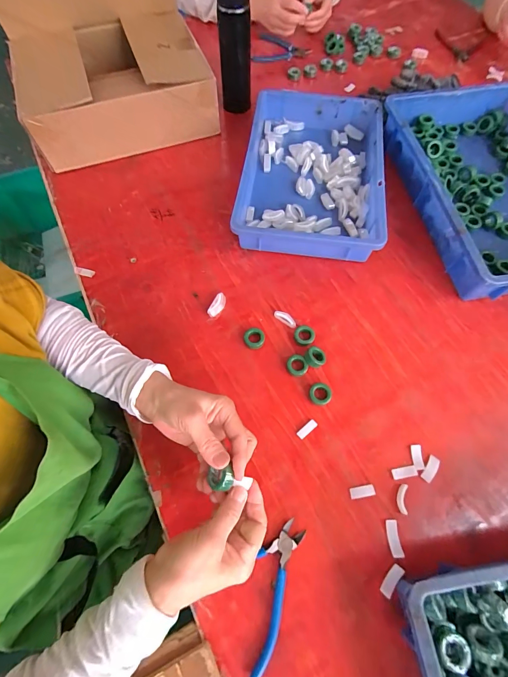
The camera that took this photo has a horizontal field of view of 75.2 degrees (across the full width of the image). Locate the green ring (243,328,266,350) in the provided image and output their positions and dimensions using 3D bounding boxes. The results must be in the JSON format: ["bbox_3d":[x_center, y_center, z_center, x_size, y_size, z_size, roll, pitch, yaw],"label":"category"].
[{"bbox_3d":[0.001,0.000,0.500,0.032,0.010,0.032,0,66,-1],"label":"green ring"}]

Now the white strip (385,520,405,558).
[{"bbox_3d":[0.167,0.240,0.395,0.015,0.004,0.039,-5,66,-3],"label":"white strip"}]

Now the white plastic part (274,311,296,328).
[{"bbox_3d":[0.049,-0.031,0.511,0.037,0.011,0.012,32,69,13],"label":"white plastic part"}]

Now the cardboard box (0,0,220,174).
[{"bbox_3d":[-0.281,-0.540,0.624,0.331,0.213,0.308,-20,68,-10],"label":"cardboard box"}]

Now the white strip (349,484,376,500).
[{"bbox_3d":[0.137,0.194,0.417,0.032,0.004,0.014,-8,66,-5],"label":"white strip"}]

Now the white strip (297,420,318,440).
[{"bbox_3d":[0.072,0.123,0.449,0.031,0.004,0.012,-40,72,-17],"label":"white strip"}]

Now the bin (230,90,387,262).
[{"bbox_3d":[0.109,-0.310,0.615,0.245,0.063,0.370,8,66,2],"label":"bin"}]

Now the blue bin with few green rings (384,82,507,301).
[{"bbox_3d":[0.433,-0.276,0.595,0.296,0.075,0.436,-9,66,-5],"label":"blue bin with few green rings"}]

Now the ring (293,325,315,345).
[{"bbox_3d":[0.076,-0.003,0.502,0.031,0.015,0.031,0,66,-1],"label":"ring"}]

